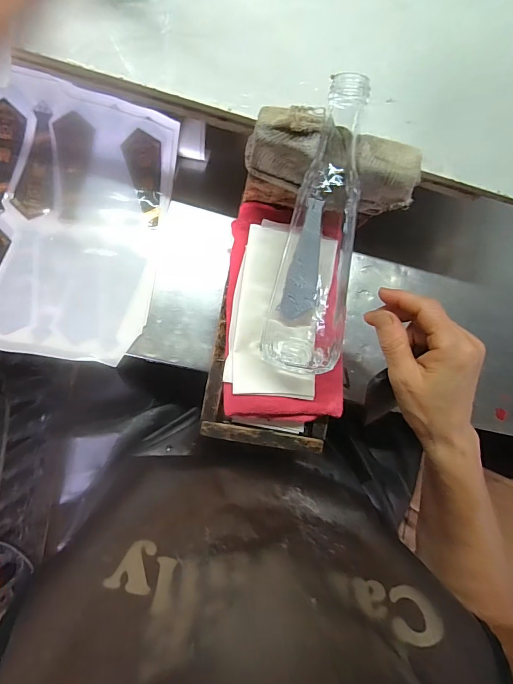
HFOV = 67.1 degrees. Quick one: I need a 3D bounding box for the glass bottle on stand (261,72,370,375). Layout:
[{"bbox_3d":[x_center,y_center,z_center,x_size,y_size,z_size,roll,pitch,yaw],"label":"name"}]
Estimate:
[{"bbox_3d":[0.052,-0.075,0.313,0.061,0.060,0.229,5,117,-6],"label":"glass bottle on stand"}]

